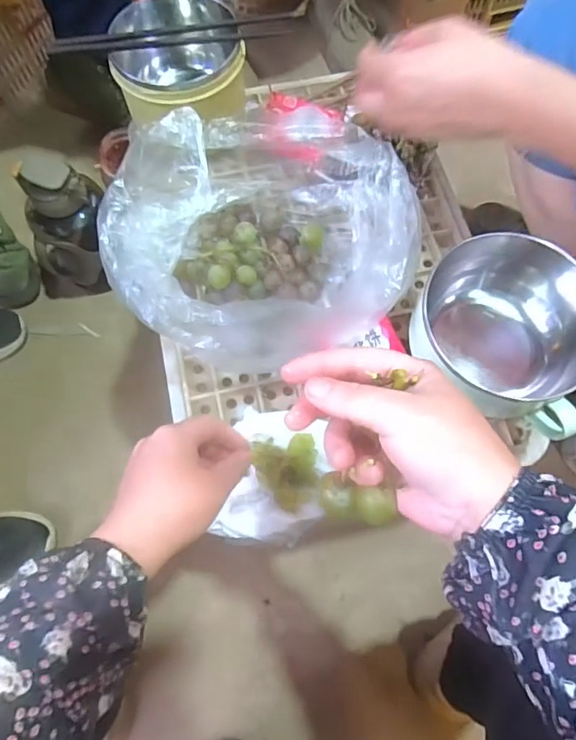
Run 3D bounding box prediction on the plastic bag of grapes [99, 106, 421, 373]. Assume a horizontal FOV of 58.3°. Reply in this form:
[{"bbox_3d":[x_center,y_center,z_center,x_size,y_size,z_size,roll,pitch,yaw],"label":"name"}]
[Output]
[{"bbox_3d":[-0.029,-0.154,0.510,0.274,0.114,0.272,-11,68,-3],"label":"plastic bag of grapes"}]

